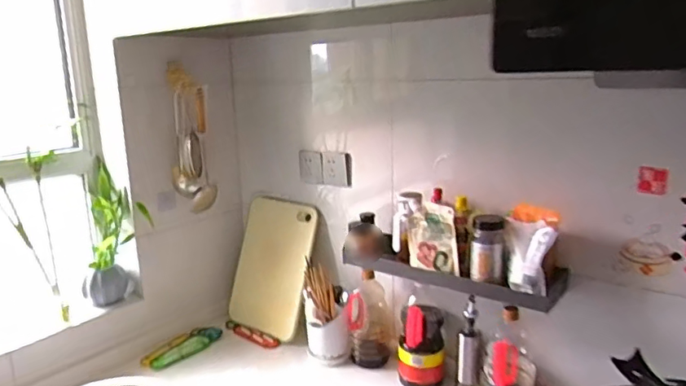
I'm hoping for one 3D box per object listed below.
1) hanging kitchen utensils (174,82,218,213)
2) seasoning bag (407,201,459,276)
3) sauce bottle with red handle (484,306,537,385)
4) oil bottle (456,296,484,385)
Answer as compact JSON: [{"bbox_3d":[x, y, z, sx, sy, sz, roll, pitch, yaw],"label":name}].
[{"bbox_3d":[-0.420,-0.115,1.463,0.115,0.333,0.067,-4,13,-13],"label":"hanging kitchen utensils"},{"bbox_3d":[0.198,0.098,1.165,0.025,0.148,0.125,-12,17,-39],"label":"seasoning bag"},{"bbox_3d":[0.364,0.372,1.132,0.109,0.259,0.077,3,14,19],"label":"sauce bottle with red handle"},{"bbox_3d":[0.291,0.372,1.213,0.063,0.241,0.067,2,13,14],"label":"oil bottle"}]

